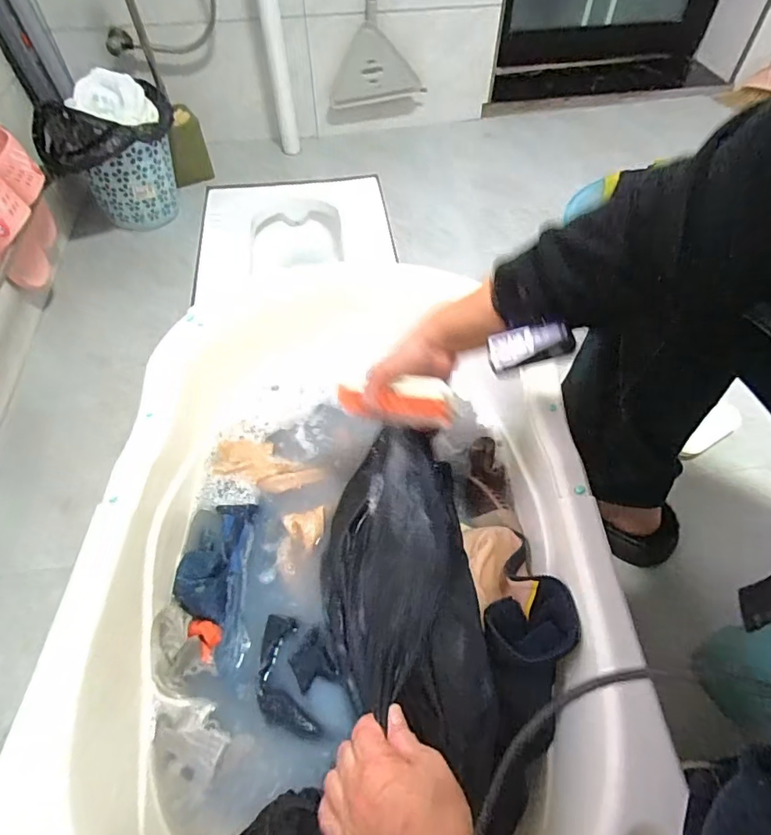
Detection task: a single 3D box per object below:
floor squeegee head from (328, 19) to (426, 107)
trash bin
[{"bbox_3d":[-0.023,-0.888,1.280,0.232,0.170,0.031,-8,54,-5],"label":"floor squeegee head"},{"bbox_3d":[-0.554,-0.541,1.080,0.210,0.270,0.260,-2,54,-1],"label":"trash bin"}]

